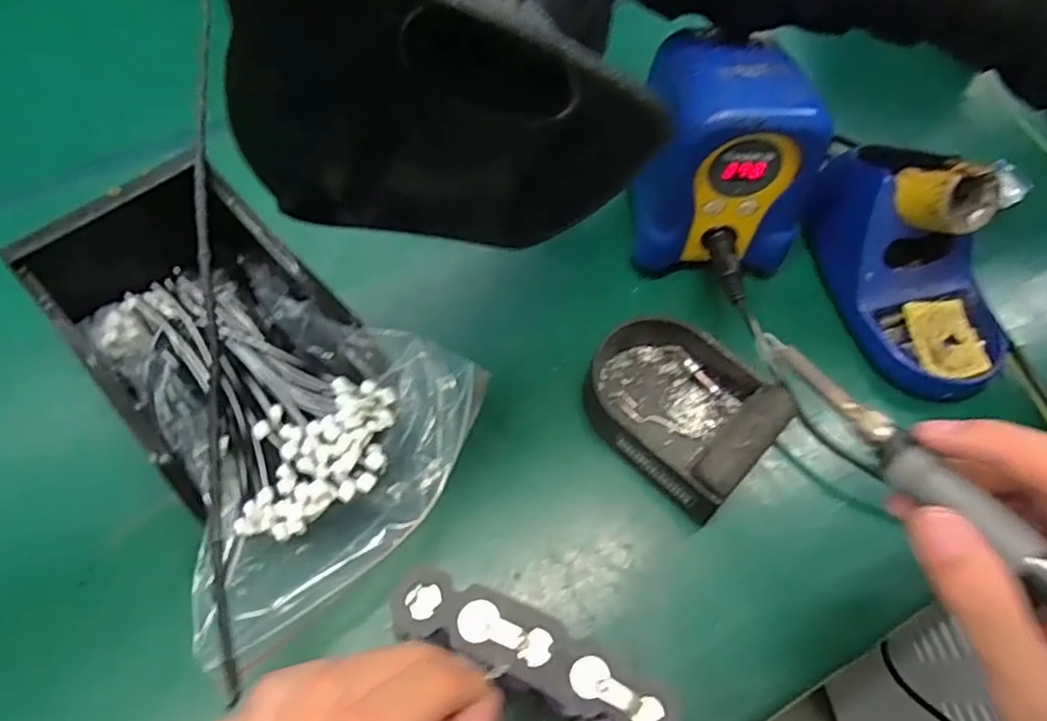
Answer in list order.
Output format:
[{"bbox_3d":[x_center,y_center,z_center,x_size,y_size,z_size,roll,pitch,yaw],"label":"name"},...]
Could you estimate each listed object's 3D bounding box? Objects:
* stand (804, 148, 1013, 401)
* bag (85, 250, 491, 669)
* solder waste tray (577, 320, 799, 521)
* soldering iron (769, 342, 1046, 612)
[{"bbox_3d":[0.229,-0.061,0.380,0.082,0.081,0.148,-9,62,-7],"label":"stand"},{"bbox_3d":[-0.127,0.013,0.324,0.156,0.043,0.208,-39,69,-20],"label":"bag"},{"bbox_3d":[0.081,0.019,0.360,0.100,0.039,0.082,40,68,18],"label":"solder waste tray"},{"bbox_3d":[0.160,0.063,0.222,0.015,0.014,0.211,-28,55,-16],"label":"soldering iron"}]

